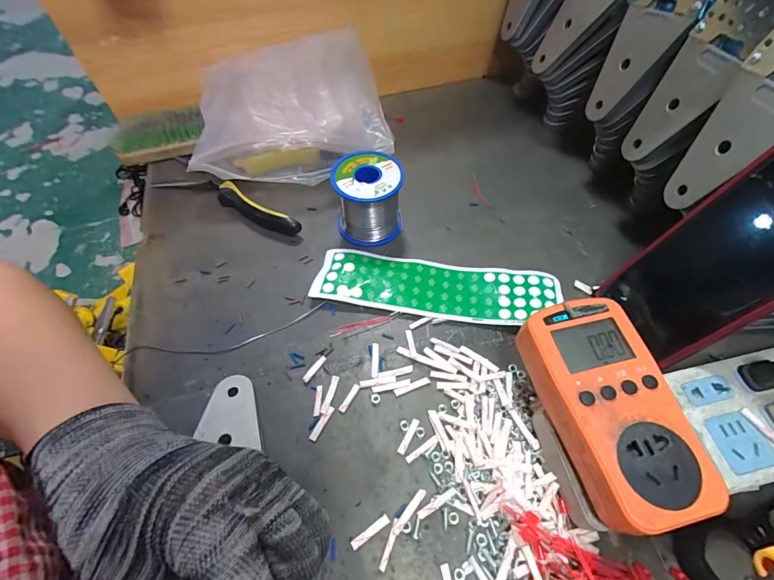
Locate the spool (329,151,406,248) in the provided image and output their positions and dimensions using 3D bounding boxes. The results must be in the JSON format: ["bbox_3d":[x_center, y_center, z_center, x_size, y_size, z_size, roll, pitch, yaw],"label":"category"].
[{"bbox_3d":[-0.018,-0.088,0.372,0.063,0.064,0.063,-2,56,0],"label":"spool"}]

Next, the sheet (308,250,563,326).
[{"bbox_3d":[0.044,-0.002,0.347,0.215,0.007,0.058,7,55,5],"label":"sheet"}]

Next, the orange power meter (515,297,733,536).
[{"bbox_3d":[0.132,0.069,0.229,0.070,0.032,0.125,-12,58,-7],"label":"orange power meter"}]

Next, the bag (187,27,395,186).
[{"bbox_3d":[-0.107,-0.191,0.421,0.203,0.096,0.145,-11,56,-6],"label":"bag"}]

